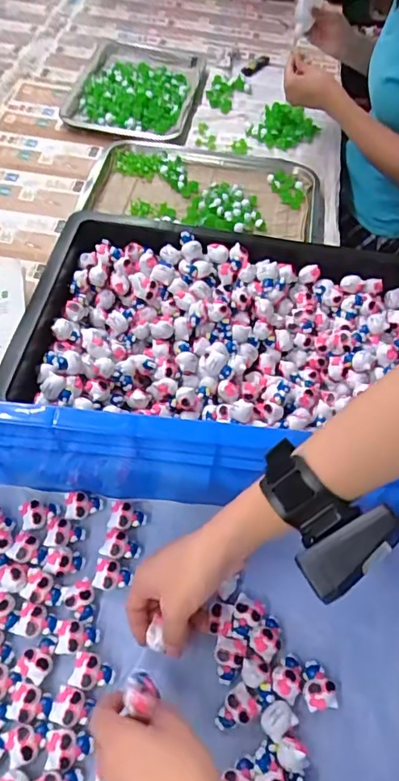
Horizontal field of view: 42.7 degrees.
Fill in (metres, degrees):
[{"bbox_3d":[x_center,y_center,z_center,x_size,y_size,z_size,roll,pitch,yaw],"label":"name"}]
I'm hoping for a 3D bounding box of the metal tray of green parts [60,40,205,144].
[{"bbox_3d":[-0.116,-0.572,0.954,0.226,0.025,0.335,11,57,2],"label":"metal tray of green parts"}]

